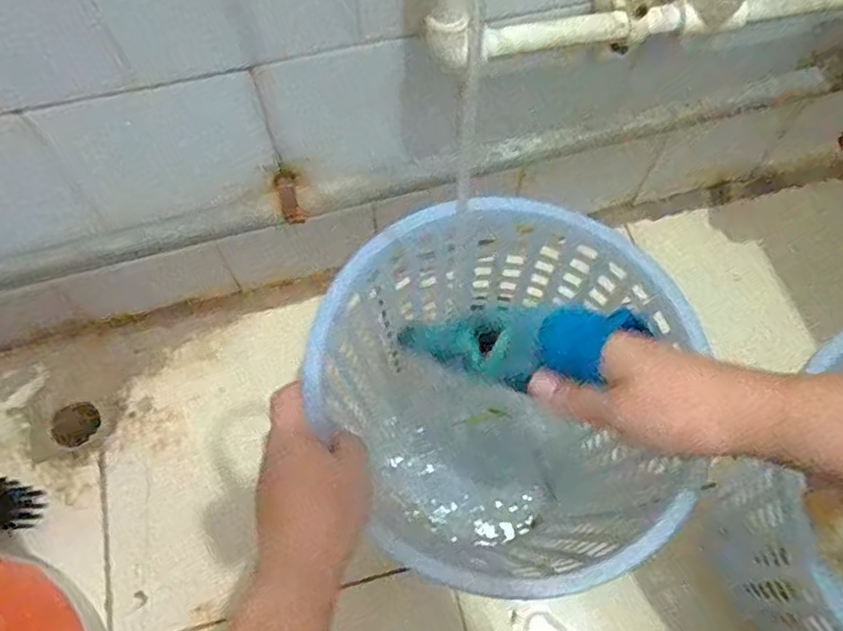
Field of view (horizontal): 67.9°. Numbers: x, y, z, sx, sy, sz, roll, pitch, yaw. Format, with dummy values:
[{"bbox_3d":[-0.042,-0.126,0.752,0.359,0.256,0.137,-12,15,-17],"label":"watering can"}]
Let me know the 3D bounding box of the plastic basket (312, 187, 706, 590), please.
[{"bbox_3d":[0.045,0.074,0.505,0.225,0.221,0.258,31,68,14],"label":"plastic basket"}]

